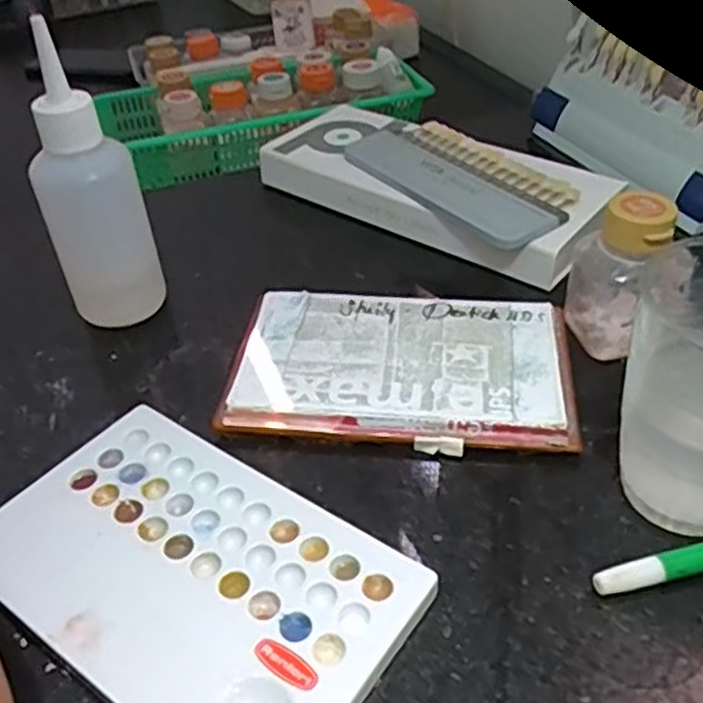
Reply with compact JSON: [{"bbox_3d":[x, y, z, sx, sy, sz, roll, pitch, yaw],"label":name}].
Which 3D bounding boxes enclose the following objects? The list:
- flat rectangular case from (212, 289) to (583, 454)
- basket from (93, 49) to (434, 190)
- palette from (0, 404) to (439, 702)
[{"bbox_3d":[0.023,0.006,0.338,0.150,0.016,0.091,4,40,7],"label":"flat rectangular case"},{"bbox_3d":[-0.085,-0.230,0.679,0.272,0.064,0.147,-17,41,-15],"label":"basket"},{"bbox_3d":[-0.057,0.078,0.260,0.153,0.012,0.094,25,47,29],"label":"palette"}]

